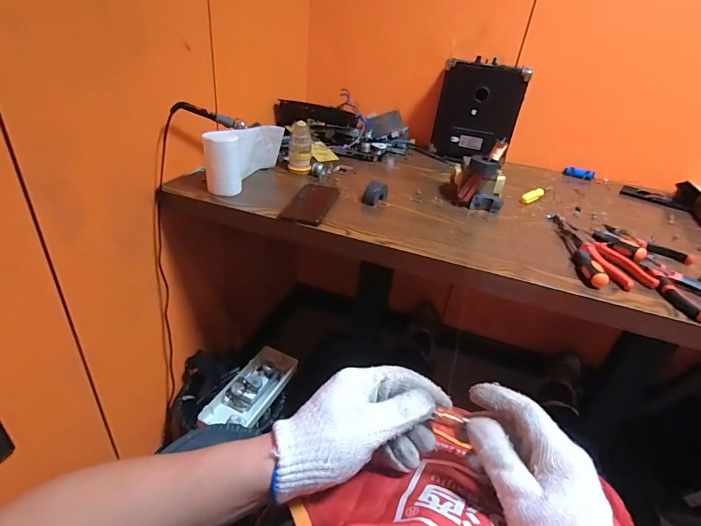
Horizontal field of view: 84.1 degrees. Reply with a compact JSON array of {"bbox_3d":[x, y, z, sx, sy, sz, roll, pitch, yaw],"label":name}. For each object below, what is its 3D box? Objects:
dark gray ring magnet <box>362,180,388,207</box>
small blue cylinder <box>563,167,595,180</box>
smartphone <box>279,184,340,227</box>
[{"bbox_3d":[0.050,-0.140,0.772,0.030,0.045,0.055,25,35,26],"label":"dark gray ring magnet"},{"bbox_3d":[0.619,-0.243,1.054,0.073,0.024,0.028,23,35,24],"label":"small blue cylinder"},{"bbox_3d":[-0.072,-0.115,0.734,0.074,0.013,0.150,19,40,2],"label":"smartphone"}]

